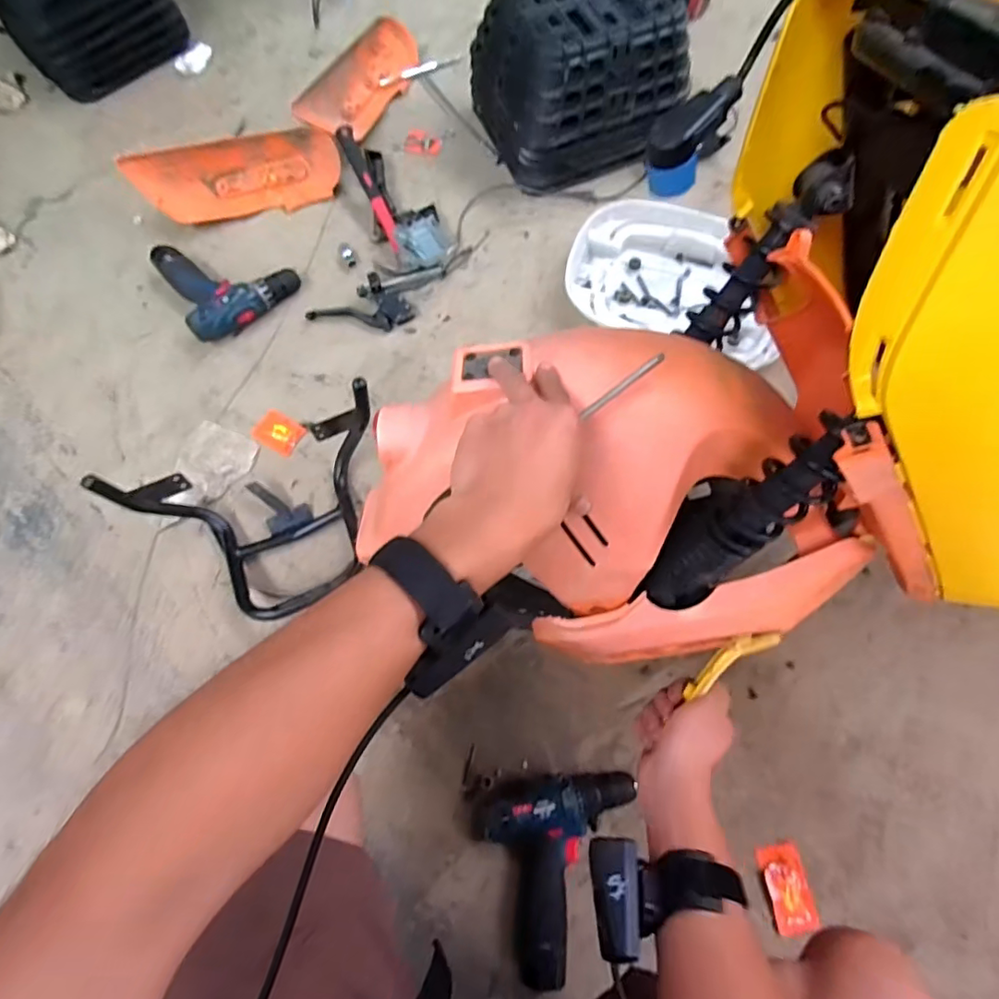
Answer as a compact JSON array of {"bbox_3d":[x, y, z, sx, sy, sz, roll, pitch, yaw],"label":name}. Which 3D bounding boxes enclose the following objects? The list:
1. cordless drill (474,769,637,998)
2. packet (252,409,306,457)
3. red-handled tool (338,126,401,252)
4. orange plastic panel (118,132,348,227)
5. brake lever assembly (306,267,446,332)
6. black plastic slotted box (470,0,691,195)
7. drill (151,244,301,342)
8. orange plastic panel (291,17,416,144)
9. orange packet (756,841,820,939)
[{"bbox_3d":[0.073,0.422,0.628,0.179,0.050,0.189,-8,70,-2],"label":"cordless drill"},{"bbox_3d":[-0.331,-0.101,0.828,0.074,0.007,0.056,26,72,10],"label":"packet"},{"bbox_3d":[-0.214,-0.518,0.928,0.028,0.034,0.233,-25,88,-8],"label":"red-handled tool"},{"bbox_3d":[-0.446,-0.554,0.948,0.338,0.040,0.122,-9,98,-8],"label":"orange plastic panel"},{"bbox_3d":[-0.189,-0.317,0.882,0.224,0.038,0.083,-26,72,-9],"label":"brake lever assembly"},{"bbox_3d":[0.131,-0.709,0.928,0.290,0.212,0.240,-22,71,-7],"label":"black plastic slotted box"},{"bbox_3d":[-0.433,-0.359,0.887,0.183,0.048,0.184,-31,73,-10],"label":"drill"},{"bbox_3d":[-0.246,-0.773,1.025,0.111,0.041,0.343,34,67,-20],"label":"orange plastic panel"},{"bbox_3d":[0.338,0.453,0.643,0.049,0.015,0.084,-6,70,-2],"label":"orange packet"}]

